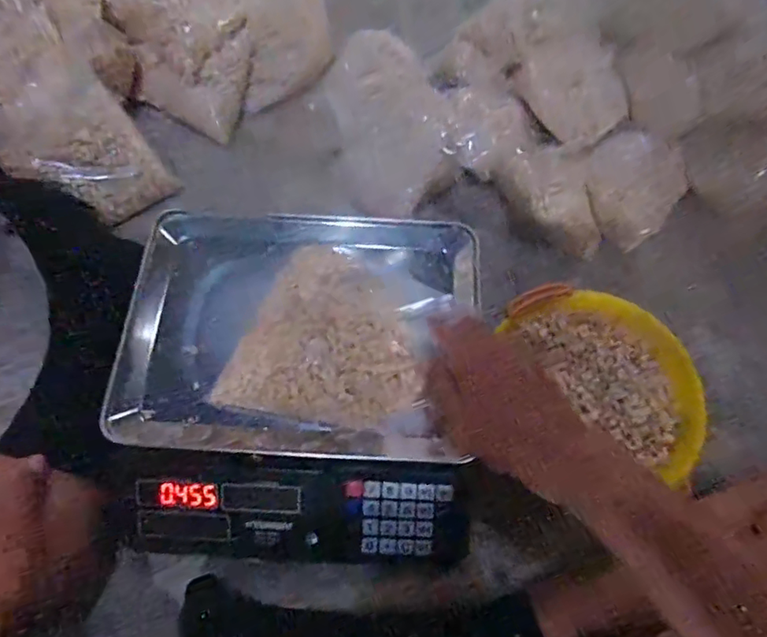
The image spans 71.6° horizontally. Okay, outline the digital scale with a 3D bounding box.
[{"bbox_3d":[-0.078,0.054,0.513,0.322,0.106,0.323,3,67,0],"label":"digital scale"}]

